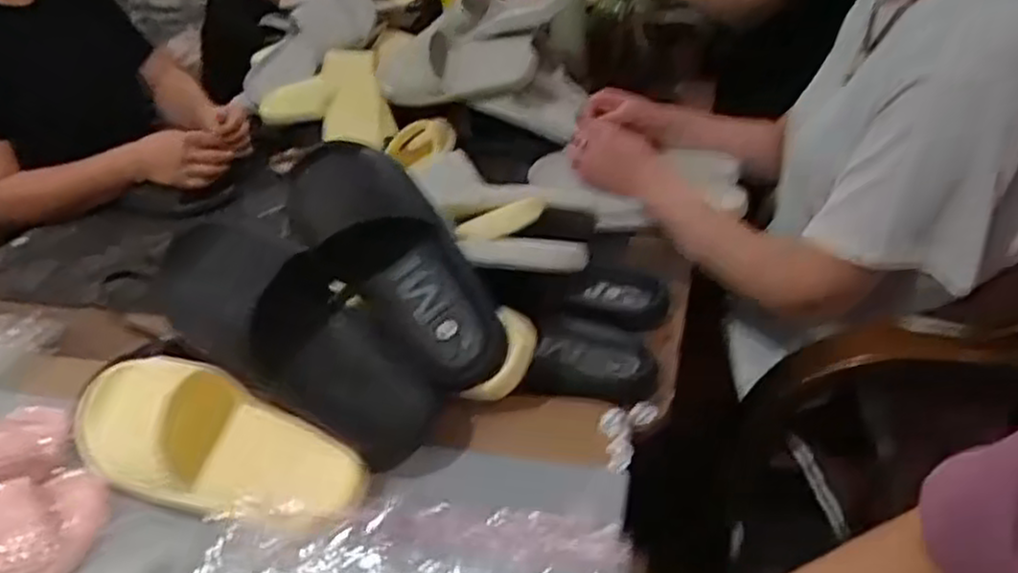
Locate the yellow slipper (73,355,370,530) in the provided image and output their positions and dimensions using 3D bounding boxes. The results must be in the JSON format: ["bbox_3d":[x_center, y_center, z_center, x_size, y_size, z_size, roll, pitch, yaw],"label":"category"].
[{"bbox_3d":[-0.234,0.114,0.582,0.271,0.067,0.097,11,38,25],"label":"yellow slipper"}]

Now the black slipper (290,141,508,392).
[{"bbox_3d":[-0.103,-0.018,0.656,0.121,0.088,0.255,-26,68,-30],"label":"black slipper"}]

